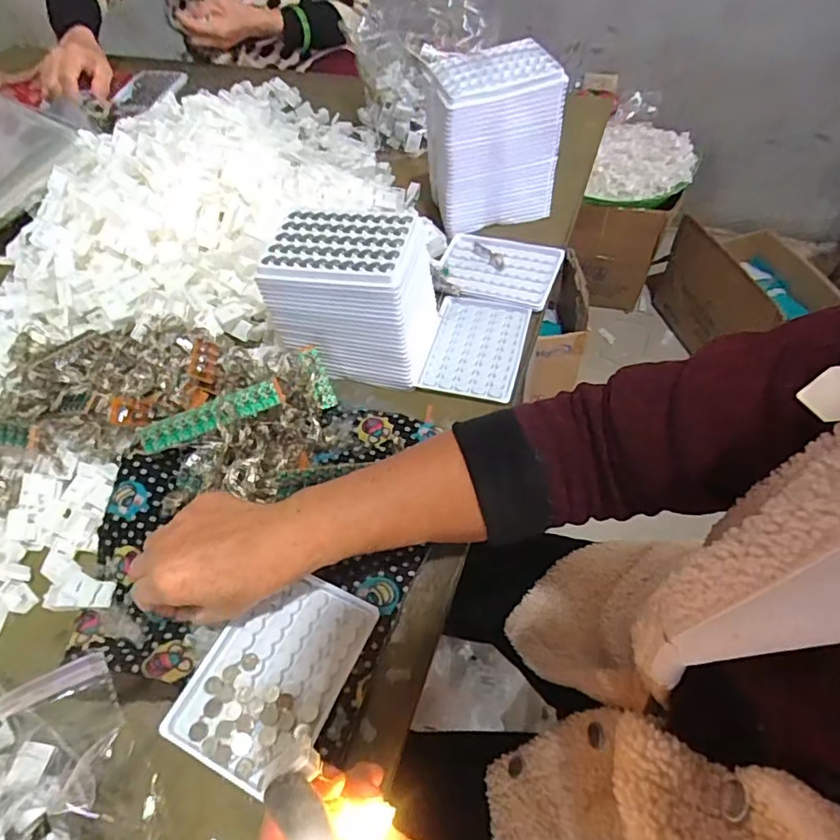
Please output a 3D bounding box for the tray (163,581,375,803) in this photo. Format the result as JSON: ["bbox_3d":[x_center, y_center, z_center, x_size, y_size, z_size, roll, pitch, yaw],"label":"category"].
[{"bbox_3d":[-0.099,0.169,0.368,0.094,0.010,0.128,19,59,18],"label":"tray"}]

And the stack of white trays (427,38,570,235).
[{"bbox_3d":[0.078,-0.317,0.613,0.139,0.154,0.091,-11,54,-2],"label":"stack of white trays"}]

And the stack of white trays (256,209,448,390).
[{"bbox_3d":[-0.057,-0.115,0.502,0.140,0.119,0.098,9,56,12],"label":"stack of white trays"}]

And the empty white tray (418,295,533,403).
[{"bbox_3d":[0.057,-0.075,0.544,0.090,0.006,0.127,11,56,13],"label":"empty white tray"}]

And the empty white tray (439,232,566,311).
[{"bbox_3d":[0.085,-0.170,0.603,0.131,0.008,0.093,18,58,17],"label":"empty white tray"}]

